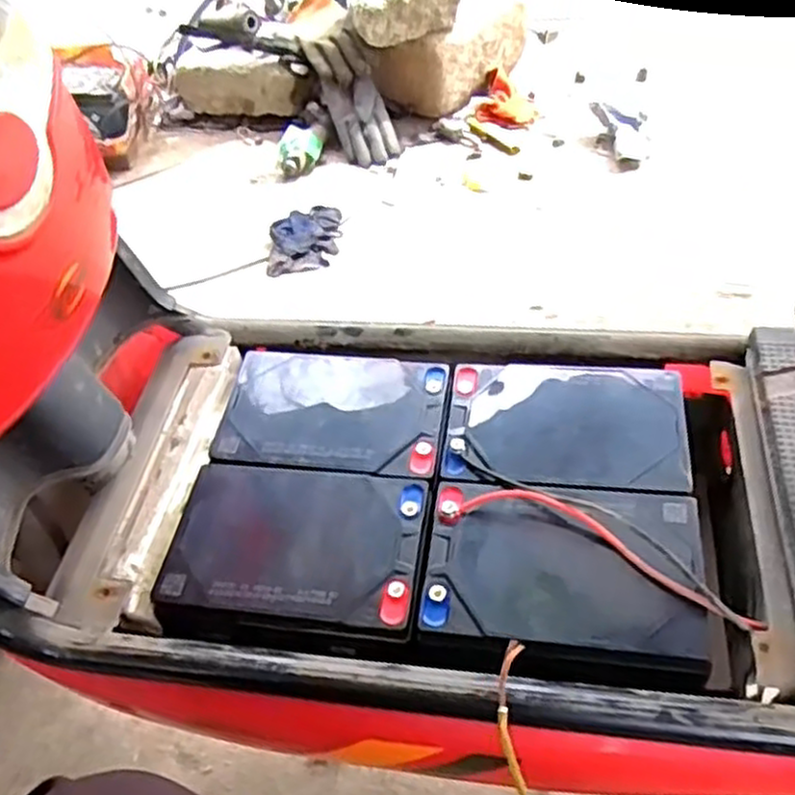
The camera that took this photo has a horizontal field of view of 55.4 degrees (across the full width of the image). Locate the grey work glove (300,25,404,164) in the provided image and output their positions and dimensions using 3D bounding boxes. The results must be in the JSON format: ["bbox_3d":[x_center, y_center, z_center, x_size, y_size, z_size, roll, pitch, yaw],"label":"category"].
[{"bbox_3d":[-0.069,-0.503,1.271,0.094,0.228,0.063,-26,7,-18],"label":"grey work glove"}]

